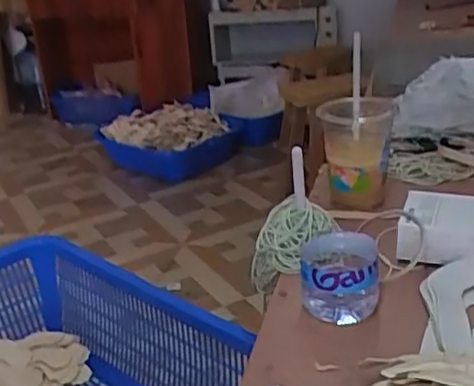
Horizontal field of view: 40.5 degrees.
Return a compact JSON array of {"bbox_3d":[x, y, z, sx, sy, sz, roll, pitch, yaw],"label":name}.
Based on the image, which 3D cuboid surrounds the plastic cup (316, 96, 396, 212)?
[{"bbox_3d":[0.143,-0.048,0.782,0.081,0.127,0.096,1,24,11],"label":"plastic cup"}]

